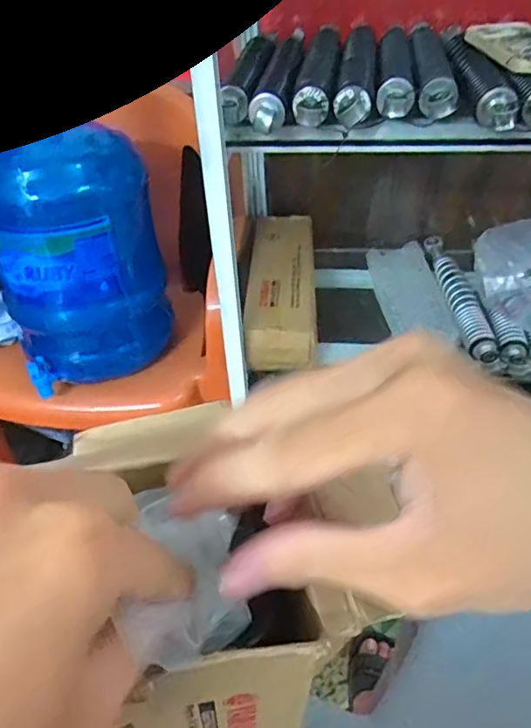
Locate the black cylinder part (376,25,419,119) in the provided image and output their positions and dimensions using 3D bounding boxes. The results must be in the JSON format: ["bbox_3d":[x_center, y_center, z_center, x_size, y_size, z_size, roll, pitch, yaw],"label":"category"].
[{"bbox_3d":[0.162,-0.365,0.689,0.043,0.039,0.229,4,42,8],"label":"black cylinder part"}]

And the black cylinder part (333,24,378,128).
[{"bbox_3d":[0.120,-0.382,0.714,0.045,0.039,0.308,5,42,9],"label":"black cylinder part"}]

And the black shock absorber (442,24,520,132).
[{"bbox_3d":[0.254,-0.349,0.668,0.042,0.042,0.284,1,42,5],"label":"black shock absorber"}]

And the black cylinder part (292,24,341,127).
[{"bbox_3d":[0.072,-0.373,0.703,0.045,0.037,0.299,5,42,9],"label":"black cylinder part"}]

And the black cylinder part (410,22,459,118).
[{"bbox_3d":[0.204,-0.363,0.687,0.042,0.044,0.226,2,42,6],"label":"black cylinder part"}]

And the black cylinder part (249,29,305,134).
[{"bbox_3d":[0.024,-0.361,0.695,0.043,0.037,0.314,5,42,9],"label":"black cylinder part"}]

